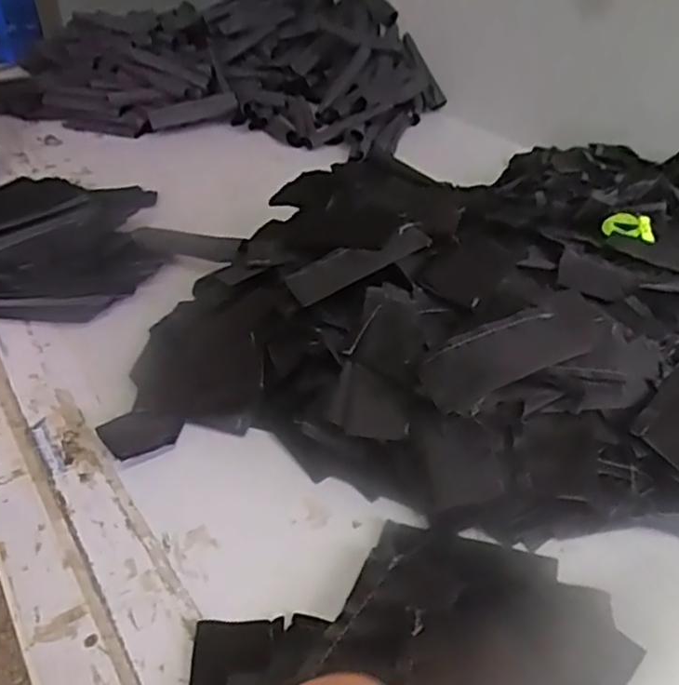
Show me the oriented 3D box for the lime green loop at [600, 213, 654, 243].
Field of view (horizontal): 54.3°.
[{"bbox_3d":[0.299,-0.120,0.683,0.051,0.018,0.035,16,40,21],"label":"lime green loop"}]

